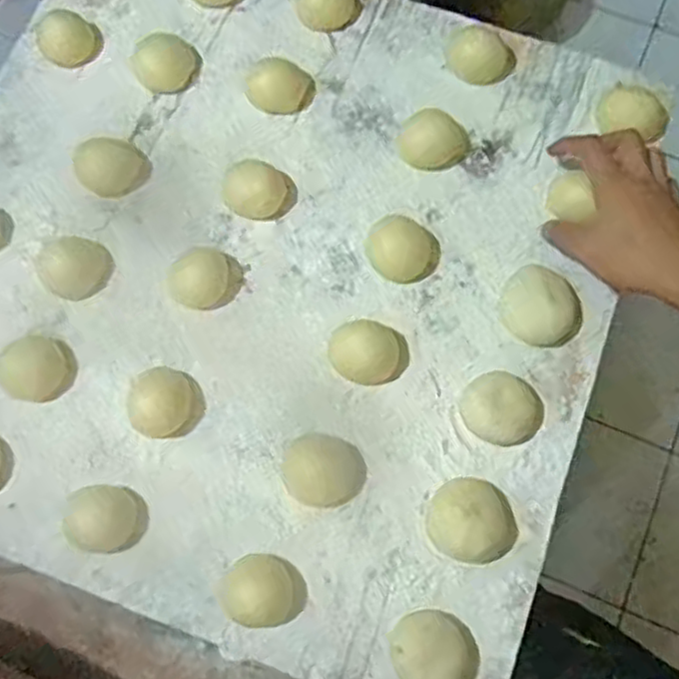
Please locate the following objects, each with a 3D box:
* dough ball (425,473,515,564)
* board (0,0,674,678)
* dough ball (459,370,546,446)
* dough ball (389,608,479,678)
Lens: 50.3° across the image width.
[{"bbox_3d":[0.097,0.129,0.519,0.064,0.029,0.058,1,74,1],"label":"dough ball"},{"bbox_3d":[-0.070,-0.072,0.588,0.559,0.031,0.558,19,75,6],"label":"board"},{"bbox_3d":[0.123,0.052,0.538,0.061,0.025,0.050,-3,74,0],"label":"dough ball"},{"bbox_3d":[0.066,0.214,0.495,0.063,0.028,0.051,14,74,5],"label":"dough ball"}]

